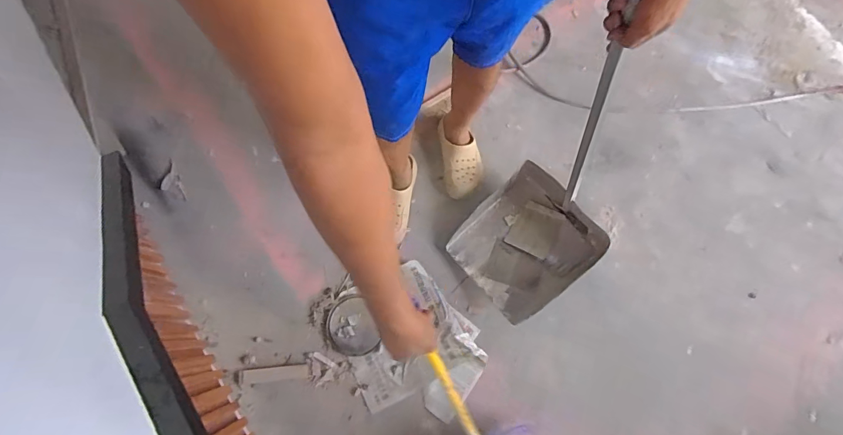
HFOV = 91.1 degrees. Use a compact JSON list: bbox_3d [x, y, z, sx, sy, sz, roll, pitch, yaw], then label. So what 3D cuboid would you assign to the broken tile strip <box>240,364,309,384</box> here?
[{"bbox_3d":[-0.378,0.402,1.059,0.166,0.014,0.035,-6,73,-4],"label":"broken tile strip"}]

